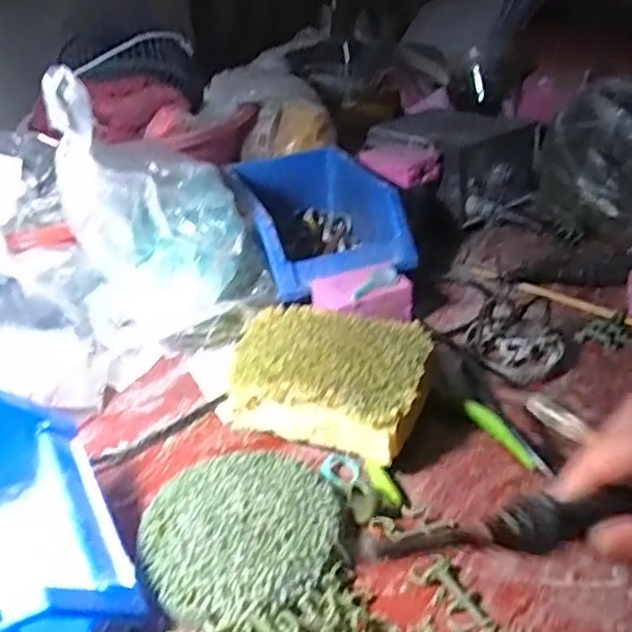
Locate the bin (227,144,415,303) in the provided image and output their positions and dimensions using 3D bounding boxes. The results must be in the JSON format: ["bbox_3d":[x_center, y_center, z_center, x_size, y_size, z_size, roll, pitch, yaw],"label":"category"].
[{"bbox_3d":[-0.001,-0.085,0.595,0.124,0.071,0.188,-14,34,-14],"label":"bin"}]

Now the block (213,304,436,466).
[{"bbox_3d":[0.006,0.036,0.428,0.133,0.043,0.093,10,36,21],"label":"block"}]

